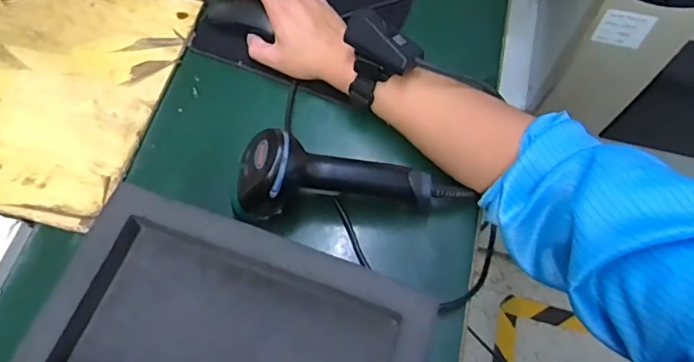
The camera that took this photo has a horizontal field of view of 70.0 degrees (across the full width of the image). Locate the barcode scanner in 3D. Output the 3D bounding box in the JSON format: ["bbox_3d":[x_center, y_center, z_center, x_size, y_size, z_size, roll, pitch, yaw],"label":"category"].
[{"bbox_3d":[0.006,0.008,0.426,0.192,0.076,0.057,7,64,3],"label":"barcode scanner"}]

